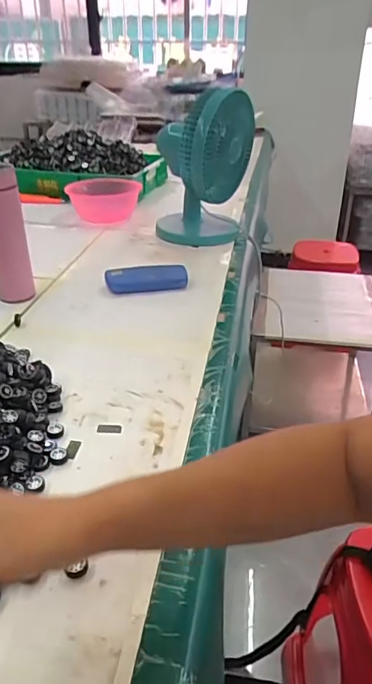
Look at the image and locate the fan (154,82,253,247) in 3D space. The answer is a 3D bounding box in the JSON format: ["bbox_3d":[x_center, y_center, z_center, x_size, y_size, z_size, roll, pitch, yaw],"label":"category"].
[{"bbox_3d":[0.040,-0.388,1.127,0.200,0.311,0.193,2,30,2],"label":"fan"}]

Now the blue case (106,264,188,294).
[{"bbox_3d":[-0.072,-0.117,0.919,0.150,0.038,0.056,-5,32,-12],"label":"blue case"}]

